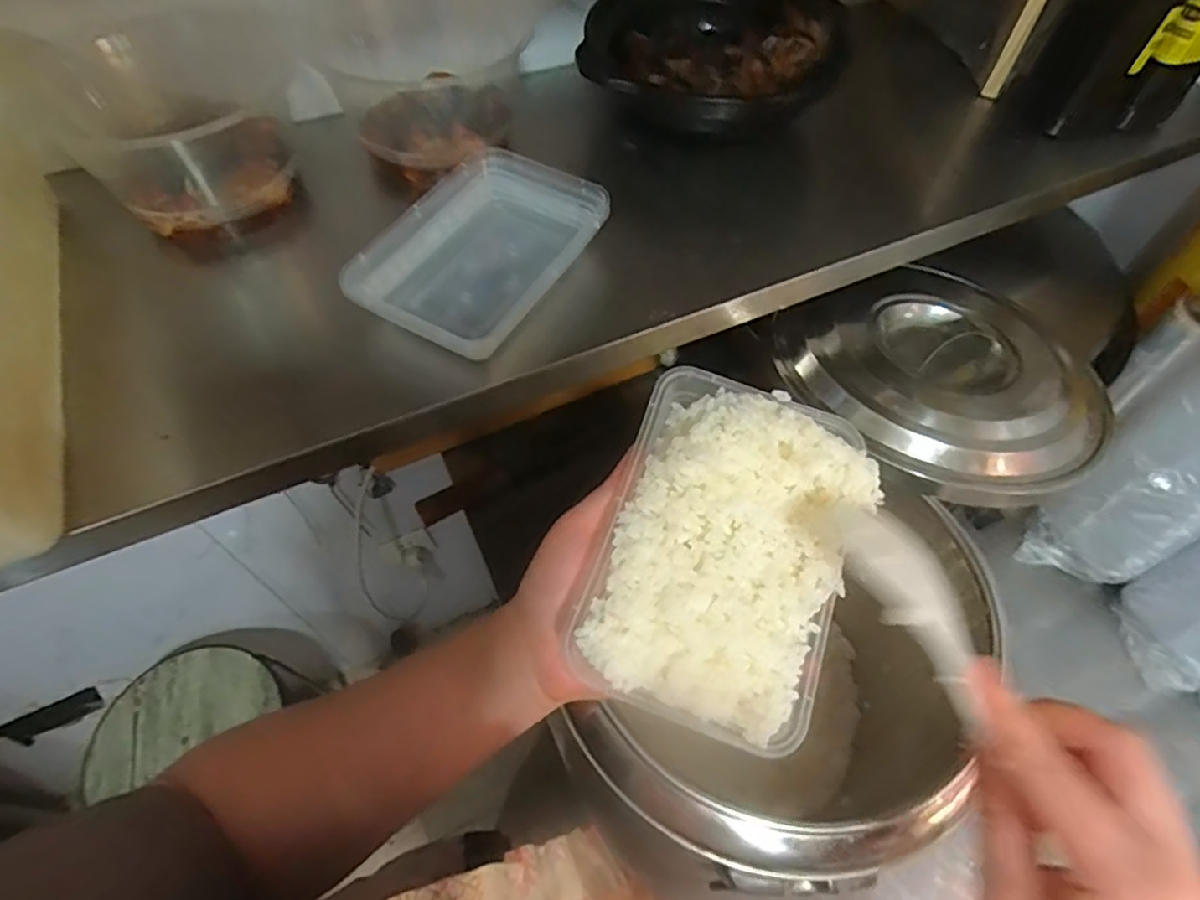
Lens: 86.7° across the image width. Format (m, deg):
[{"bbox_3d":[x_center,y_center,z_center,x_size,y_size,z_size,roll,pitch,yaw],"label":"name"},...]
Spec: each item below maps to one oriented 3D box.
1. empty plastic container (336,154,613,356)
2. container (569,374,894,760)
[{"bbox_3d":[-0.080,-0.133,0.438,0.115,0.039,0.182,28,61,13],"label":"empty plastic container"},{"bbox_3d":[0.061,0.040,0.300,0.111,0.040,0.165,17,59,7],"label":"container"}]

